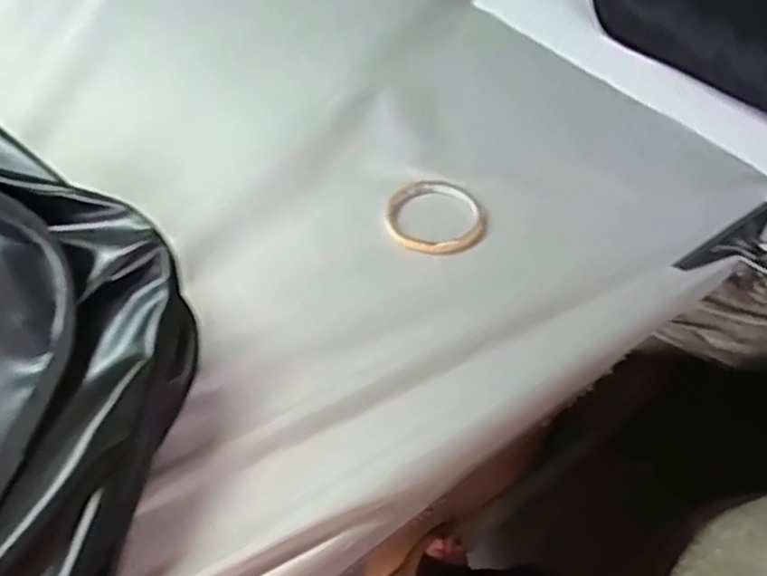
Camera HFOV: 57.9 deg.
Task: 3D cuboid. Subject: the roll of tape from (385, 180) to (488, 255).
[{"bbox_3d":[0.046,-0.062,0.615,0.086,0.019,0.079,5,49,-1],"label":"roll of tape"}]

